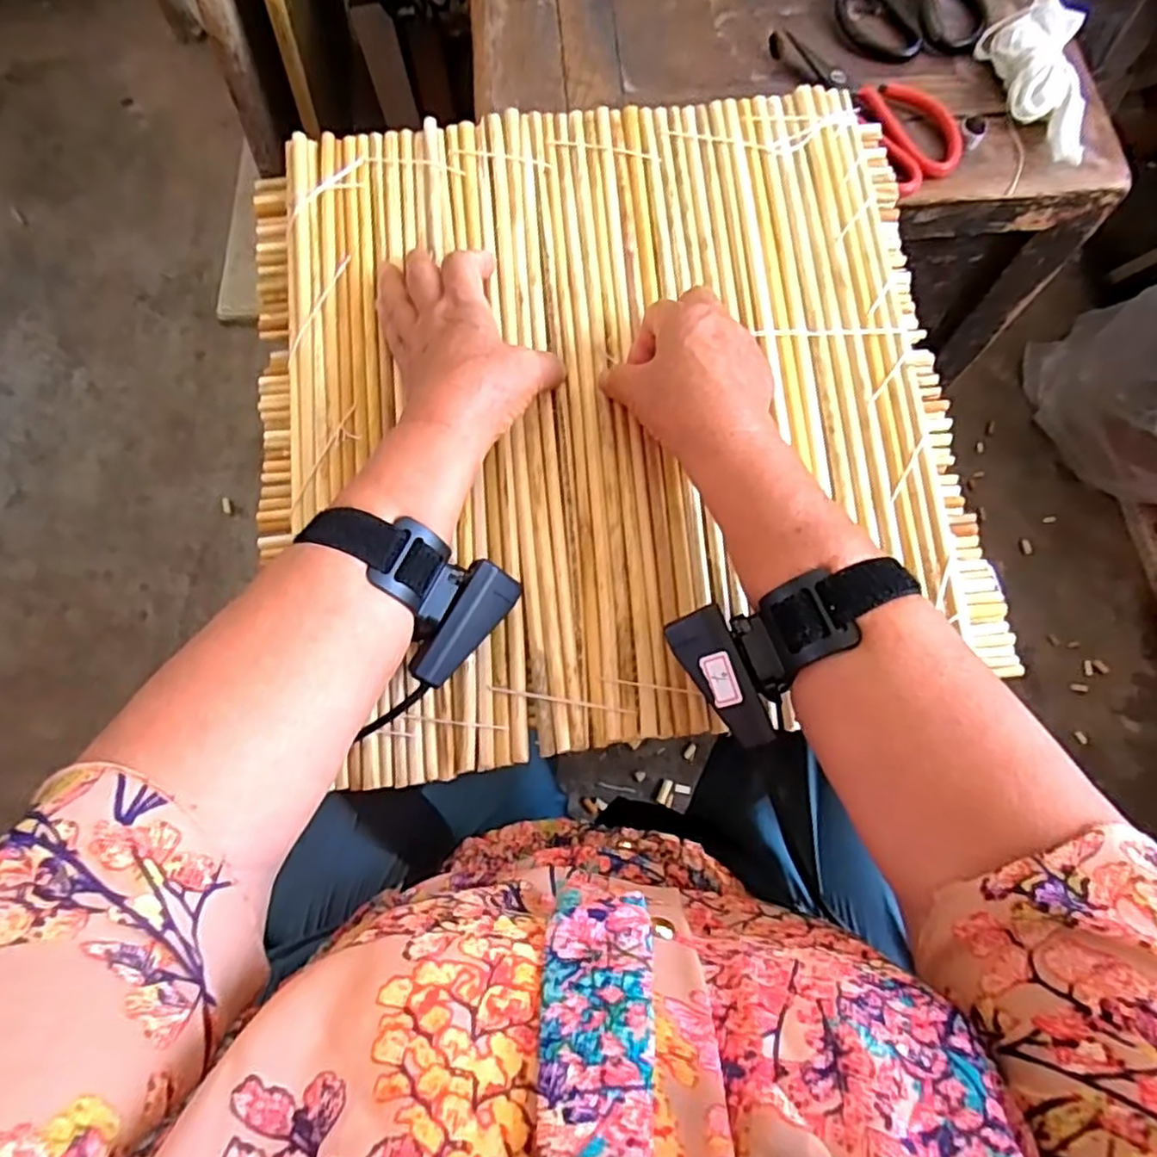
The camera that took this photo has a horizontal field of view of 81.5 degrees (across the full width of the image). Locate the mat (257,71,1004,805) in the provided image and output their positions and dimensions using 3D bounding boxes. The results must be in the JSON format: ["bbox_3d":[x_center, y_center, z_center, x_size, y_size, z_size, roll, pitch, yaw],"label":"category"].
[{"bbox_3d":[0.010,-0.108,0.412,0.413,0.017,0.412,-7,79,1],"label":"mat"}]

